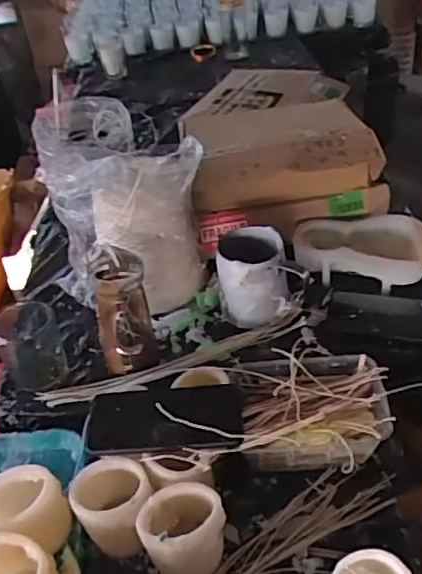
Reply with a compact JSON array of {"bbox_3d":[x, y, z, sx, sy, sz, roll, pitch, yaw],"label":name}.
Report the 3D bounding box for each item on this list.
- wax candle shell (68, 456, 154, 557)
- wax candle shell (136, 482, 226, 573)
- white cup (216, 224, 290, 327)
[{"bbox_3d":[-0.093,0.218,0.587,0.076,0.076,0.063,-14,40,-8],"label":"wax candle shell"},{"bbox_3d":[-0.025,0.236,0.564,0.077,0.083,0.059,-6,40,0],"label":"wax candle shell"},{"bbox_3d":[0.052,-0.017,0.750,0.082,0.092,0.086,-4,40,3],"label":"white cup"}]

